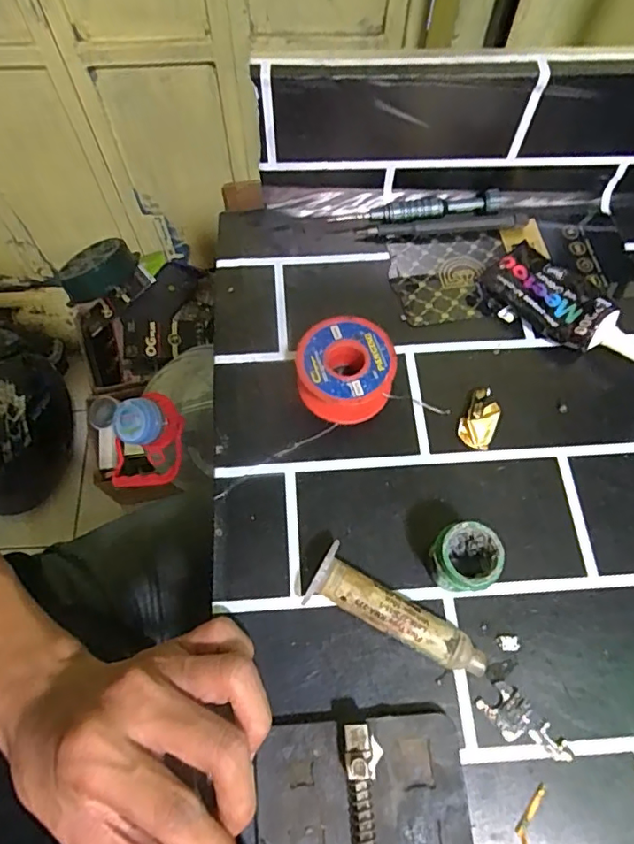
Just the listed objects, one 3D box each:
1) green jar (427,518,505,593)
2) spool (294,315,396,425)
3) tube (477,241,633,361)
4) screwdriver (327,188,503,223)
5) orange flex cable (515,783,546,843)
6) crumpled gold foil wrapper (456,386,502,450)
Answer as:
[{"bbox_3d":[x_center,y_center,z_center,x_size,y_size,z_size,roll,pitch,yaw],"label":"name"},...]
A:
[{"bbox_3d":[0.068,0.067,0.256,0.031,0.037,0.029,0,66,0],"label":"green jar"},{"bbox_3d":[0.016,-0.029,0.301,0.052,0.028,0.052,0,66,0],"label":"spool"},{"bbox_3d":[0.149,-0.070,0.321,0.099,0.025,0.040,42,72,16],"label":"tube"},{"bbox_3d":[0.066,-0.139,0.353,0.112,0.013,0.015,-9,67,-4],"label":"screwdriver"},{"bbox_3d":[0.092,0.172,0.228,0.013,0.004,0.031,9,67,3],"label":"orange flex cable"},{"bbox_3d":[0.092,-0.002,0.301,0.019,0.009,0.033,22,68,9],"label":"crumpled gold foil wrapper"}]

